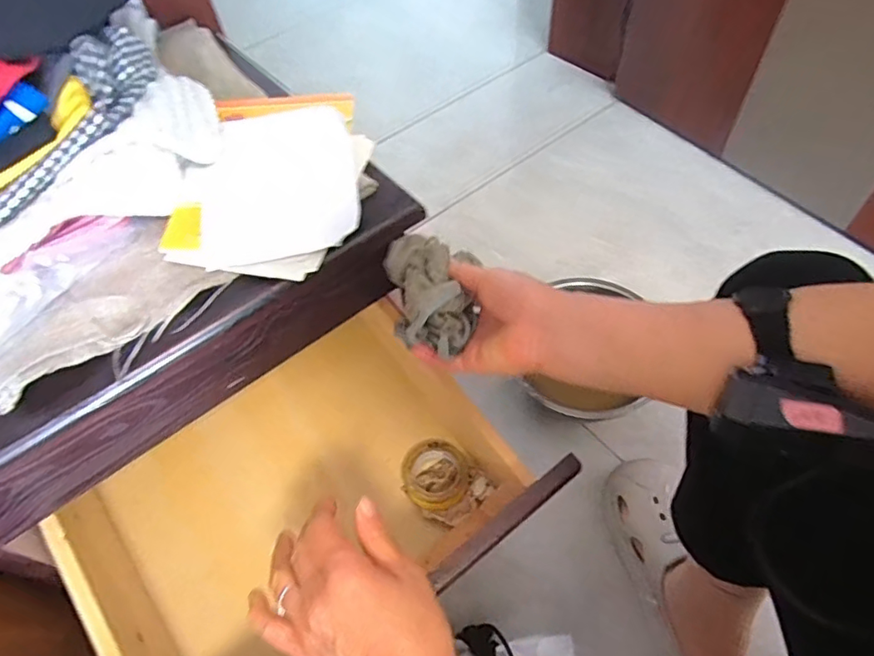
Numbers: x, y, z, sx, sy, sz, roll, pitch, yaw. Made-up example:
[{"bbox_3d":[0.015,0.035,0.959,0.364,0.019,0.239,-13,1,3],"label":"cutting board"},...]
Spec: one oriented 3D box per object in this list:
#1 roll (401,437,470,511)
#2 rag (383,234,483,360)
[{"bbox_3d":[-0.001,0.136,0.509,0.063,0.018,0.064,-2,55,3],"label":"roll"},{"bbox_3d":[-0.005,-0.028,0.415,0.067,0.039,0.083,-2,55,4],"label":"rag"}]

